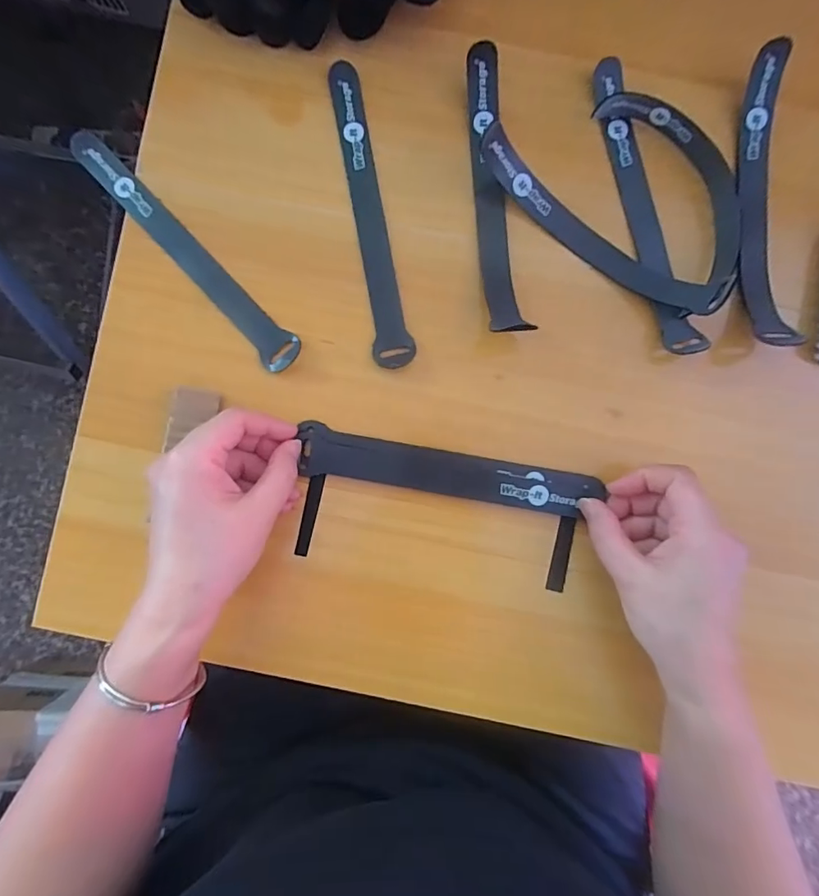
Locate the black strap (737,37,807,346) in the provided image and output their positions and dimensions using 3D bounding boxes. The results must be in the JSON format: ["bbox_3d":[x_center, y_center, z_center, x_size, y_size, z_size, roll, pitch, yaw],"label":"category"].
[{"bbox_3d":[0.222,-0.155,0.303,0.021,0.023,0.188,4,86,-1],"label":"black strap"}]

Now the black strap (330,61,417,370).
[{"bbox_3d":[-0.025,-0.155,0.322,0.025,0.004,0.206,-9,86,-2],"label":"black strap"}]

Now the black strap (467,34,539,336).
[{"bbox_3d":[0.055,-0.165,0.318,0.025,0.018,0.184,-7,86,-2],"label":"black strap"}]

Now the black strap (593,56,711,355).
[{"bbox_3d":[0.157,-0.161,0.326,0.023,0.013,0.204,-13,86,-2],"label":"black strap"}]

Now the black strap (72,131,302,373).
[{"bbox_3d":[-0.145,-0.130,0.319,0.024,0.007,0.204,-42,86,-12],"label":"black strap"}]

